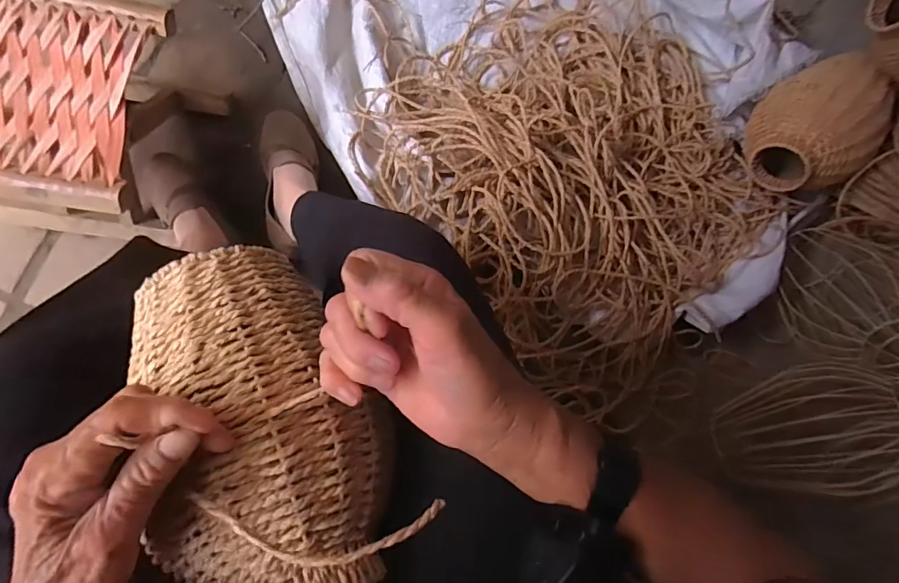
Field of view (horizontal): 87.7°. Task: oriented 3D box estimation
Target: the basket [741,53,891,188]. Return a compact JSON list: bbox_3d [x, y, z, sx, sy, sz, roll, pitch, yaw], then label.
[{"bbox_3d":[0.573,-0.256,0.731,0.176,0.141,0.171,0,86,-4],"label":"basket"}]

